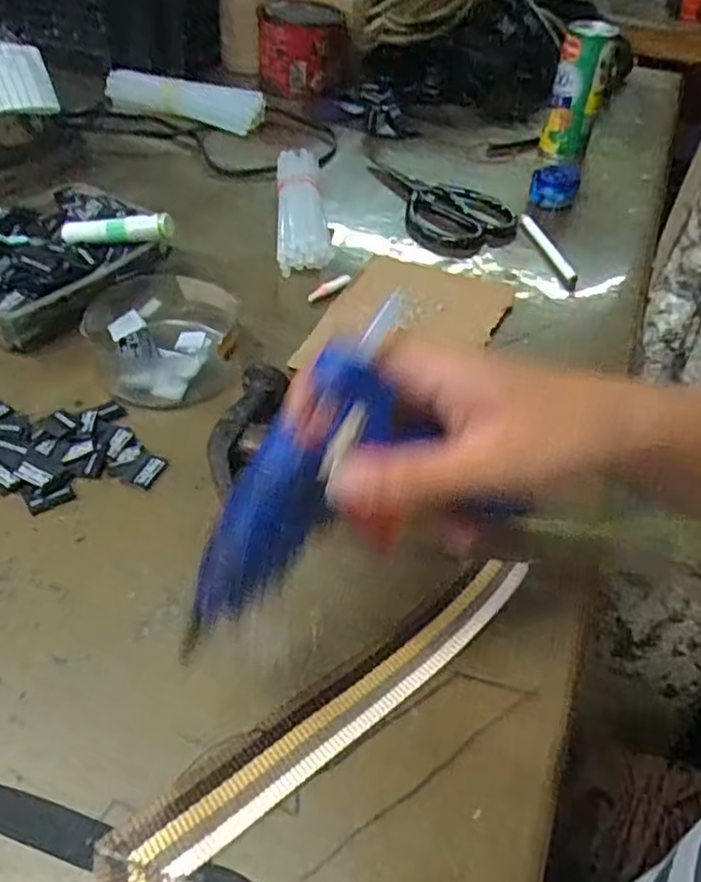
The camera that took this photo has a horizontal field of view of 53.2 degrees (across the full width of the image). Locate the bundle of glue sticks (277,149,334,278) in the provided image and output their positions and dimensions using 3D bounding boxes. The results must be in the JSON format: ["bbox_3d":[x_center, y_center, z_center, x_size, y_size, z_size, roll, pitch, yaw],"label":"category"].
[{"bbox_3d":[-0.042,-0.207,0.619,0.043,0.033,0.182,0,45,-6],"label":"bundle of glue sticks"}]

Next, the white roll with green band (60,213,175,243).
[{"bbox_3d":[-0.174,-0.158,0.520,0.090,0.015,0.017,1,43,13],"label":"white roll with green band"}]

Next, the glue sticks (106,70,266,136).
[{"bbox_3d":[-0.187,-0.385,0.781,0.187,0.032,0.036,18,46,13],"label":"glue sticks"}]

